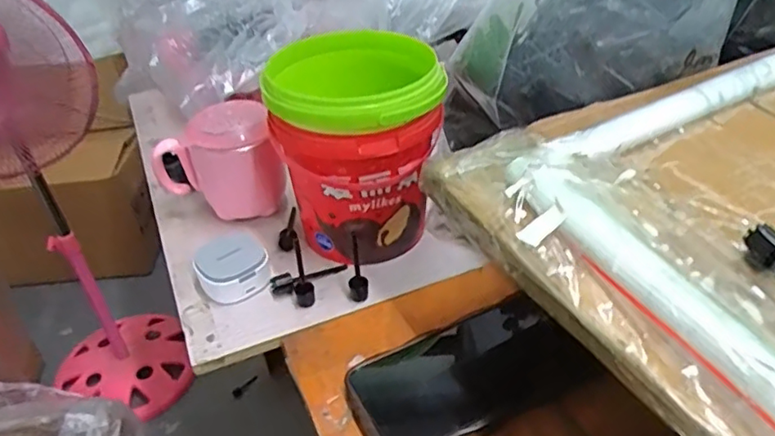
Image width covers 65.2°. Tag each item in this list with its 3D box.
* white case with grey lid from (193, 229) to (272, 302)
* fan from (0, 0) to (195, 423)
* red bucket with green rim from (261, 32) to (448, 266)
[{"bbox_3d":[-0.124,0.038,0.482,0.054,0.033,0.053,-17,40,-17],"label":"white case with grey lid"},{"bbox_3d":[-0.620,-0.007,1.064,0.334,0.853,0.301,-23,42,-24],"label":"fan"},{"bbox_3d":[-0.023,-0.051,0.491,0.127,0.155,0.122,-7,38,-4],"label":"red bucket with green rim"}]

